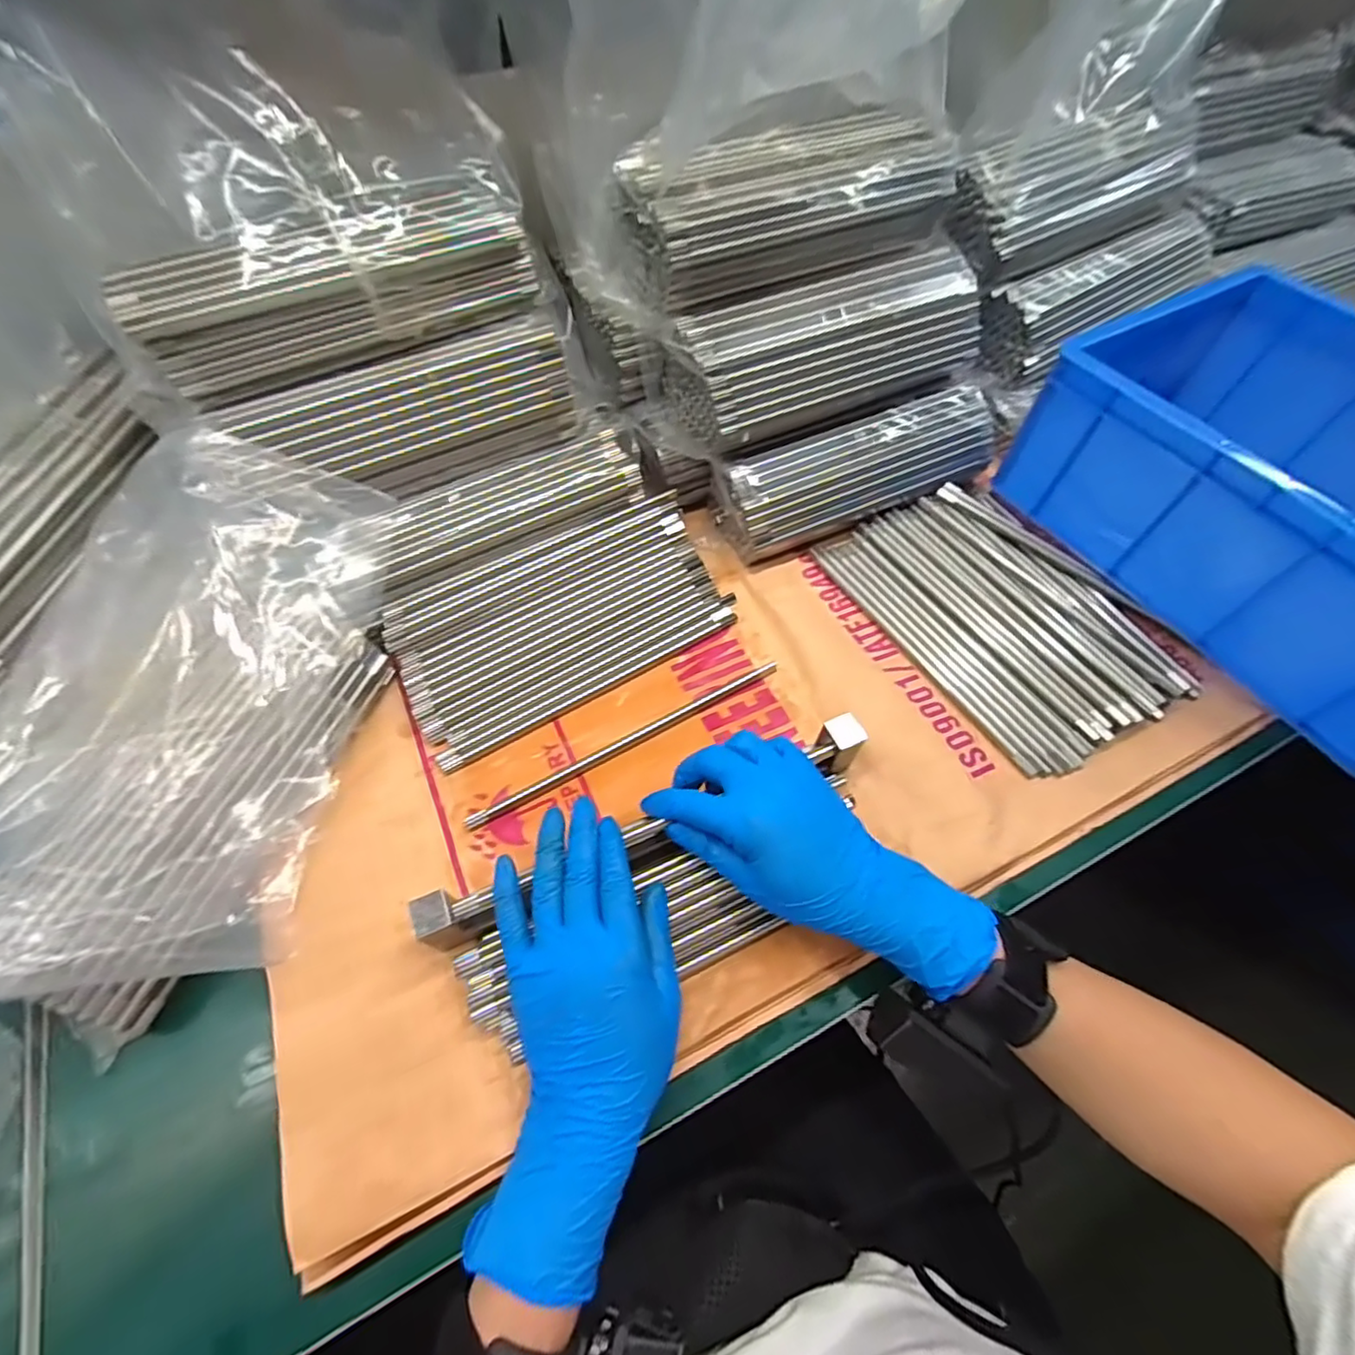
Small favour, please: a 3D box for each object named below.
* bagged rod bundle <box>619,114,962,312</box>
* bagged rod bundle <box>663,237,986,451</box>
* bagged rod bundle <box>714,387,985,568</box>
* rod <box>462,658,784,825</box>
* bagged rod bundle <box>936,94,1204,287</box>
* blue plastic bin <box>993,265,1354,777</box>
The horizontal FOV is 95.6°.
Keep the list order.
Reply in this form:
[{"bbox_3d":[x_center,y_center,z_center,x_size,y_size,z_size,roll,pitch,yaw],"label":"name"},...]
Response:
[{"bbox_3d":[0.080,-0.340,0.436,0.245,0.074,0.078,-22,62,-13],"label":"bagged rod bundle"},{"bbox_3d":[0.110,-0.253,0.467,0.247,0.072,0.091,-26,63,-15],"label":"bagged rod bundle"},{"bbox_3d":[0.145,-0.173,0.500,0.235,0.061,0.069,-22,61,-13],"label":"bagged rod bundle"},{"bbox_3d":[-0.031,0.043,0.421,0.233,0.005,0.010,-27,63,-16],"label":"rod"},{"bbox_3d":[0.336,-0.414,0.513,0.240,0.072,0.074,-28,63,-16],"label":"bagged rod bundle"},{"bbox_3d":[0.457,-0.145,0.450,0.257,0.133,0.337,-28,63,-16],"label":"blue plastic bin"}]

